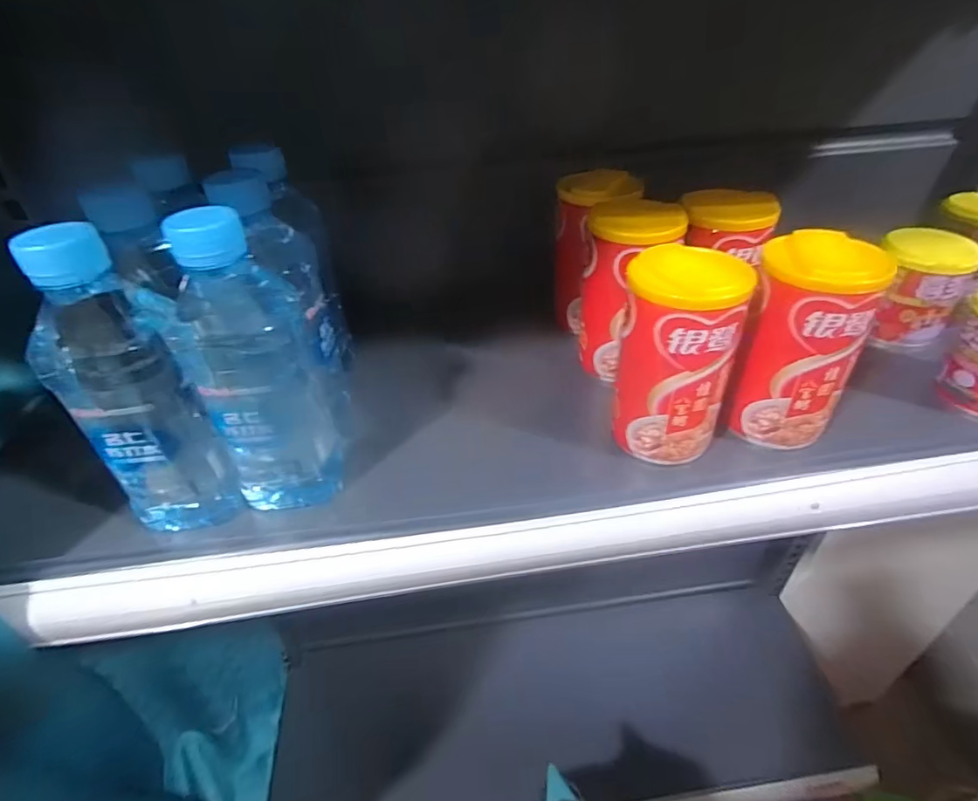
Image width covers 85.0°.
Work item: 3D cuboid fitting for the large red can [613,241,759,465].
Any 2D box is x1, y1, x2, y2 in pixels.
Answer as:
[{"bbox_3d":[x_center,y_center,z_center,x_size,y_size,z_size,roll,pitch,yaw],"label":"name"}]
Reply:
[{"bbox_3d":[0.111,-0.026,0.321,0.067,0.117,0.060,15,43,21],"label":"large red can"}]

